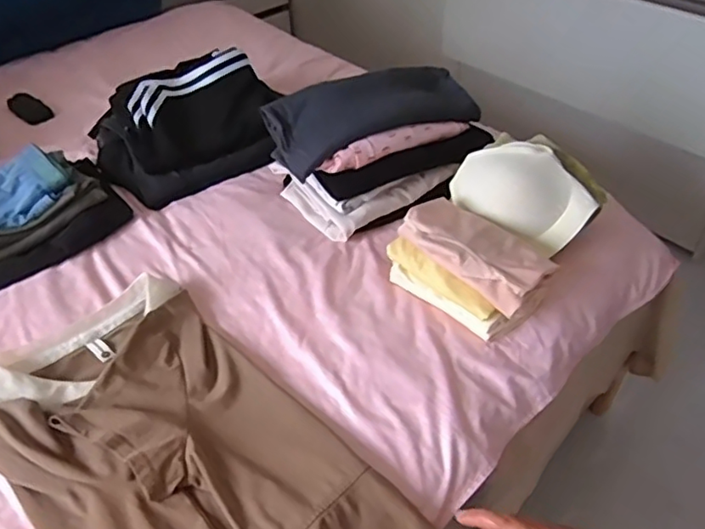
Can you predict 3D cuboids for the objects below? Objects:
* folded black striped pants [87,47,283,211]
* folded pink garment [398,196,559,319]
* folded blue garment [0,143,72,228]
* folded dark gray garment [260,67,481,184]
[{"bbox_3d":[-0.281,-0.248,1.014,0.322,0.120,0.251,-17,47,-16],"label":"folded black striped pants"},{"bbox_3d":[0.163,-0.026,0.771,0.108,0.036,0.191,-32,51,-28],"label":"folded pink garment"},{"bbox_3d":[-0.505,-0.114,0.881,0.145,0.032,0.135,-30,51,-27],"label":"folded blue garment"},{"bbox_3d":[0.032,-0.232,0.903,0.316,0.061,0.138,-26,49,-23],"label":"folded dark gray garment"}]

